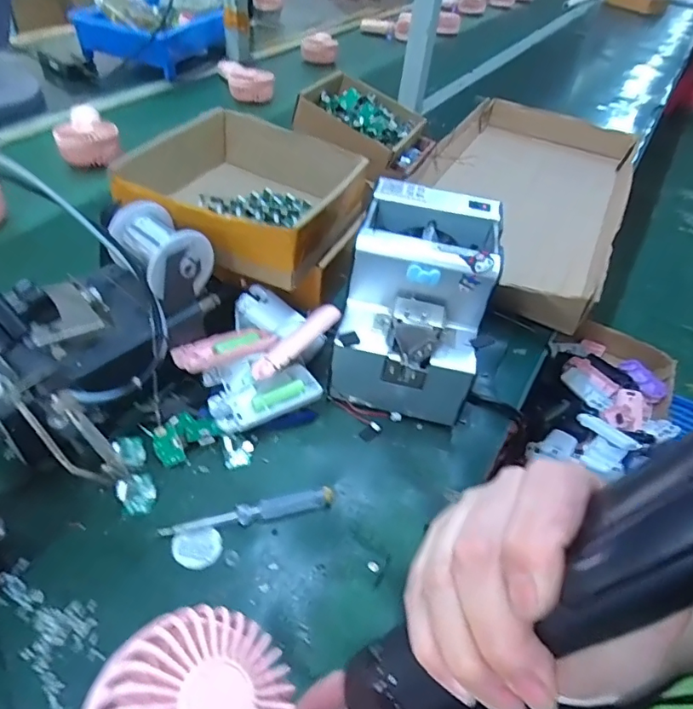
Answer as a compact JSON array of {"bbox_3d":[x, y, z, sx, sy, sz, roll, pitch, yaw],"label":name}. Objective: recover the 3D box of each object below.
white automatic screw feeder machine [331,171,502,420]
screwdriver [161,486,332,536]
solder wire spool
[{"bbox_3d":[0.068,-0.048,0.492,0.124,0.153,0.171,14,46,7],"label":"white automatic screw feeder machine"},{"bbox_3d":[-0.076,0.124,0.403,0.133,0.010,0.018,-7,47,-13],"label":"screwdriver"},{"bbox_3d":[-0.168,-0.088,0.453,0.082,0.063,0.067,32,50,23],"label":"solder wire spool"}]

